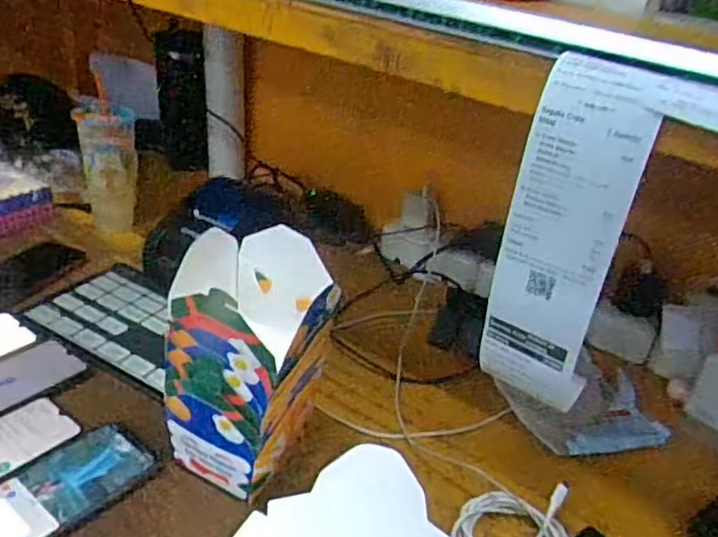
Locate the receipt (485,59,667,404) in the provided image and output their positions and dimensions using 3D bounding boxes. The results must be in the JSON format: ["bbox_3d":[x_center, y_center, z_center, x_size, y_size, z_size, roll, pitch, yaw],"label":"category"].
[{"bbox_3d":[0.156,-0.012,0.501,0.089,0.269,0.047,23,33,25],"label":"receipt"}]

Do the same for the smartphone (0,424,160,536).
[{"bbox_3d":[-0.266,0.194,0.568,0.084,0.009,0.164,28,35,31],"label":"smartphone"}]

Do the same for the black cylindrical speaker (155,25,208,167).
[{"bbox_3d":[-0.321,-0.302,1.176,0.083,0.245,0.064,-4,31,-20],"label":"black cylindrical speaker"}]

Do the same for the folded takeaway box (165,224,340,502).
[{"bbox_3d":[-0.093,0.086,0.559,0.117,0.207,0.108,22,32,23],"label":"folded takeaway box"}]

